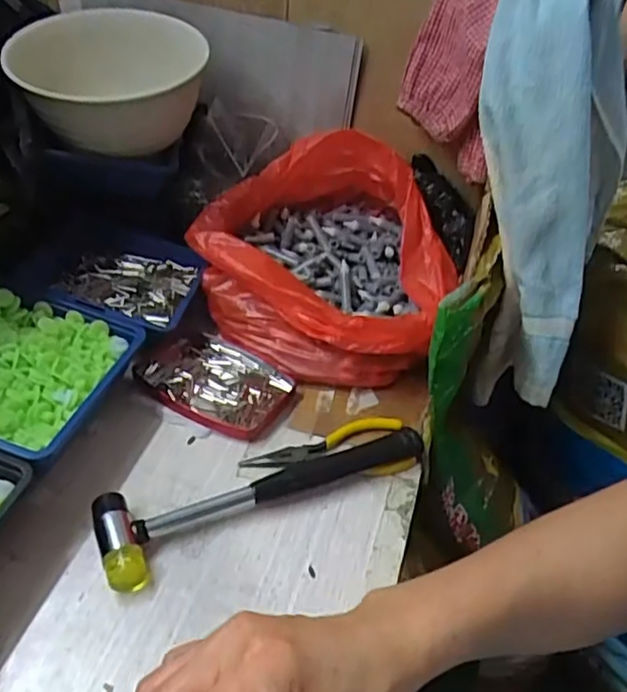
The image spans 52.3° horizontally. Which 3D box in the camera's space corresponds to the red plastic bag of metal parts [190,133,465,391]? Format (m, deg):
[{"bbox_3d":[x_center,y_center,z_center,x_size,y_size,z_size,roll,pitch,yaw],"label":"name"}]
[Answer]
[{"bbox_3d":[0.014,-0.087,0.580,0.231,0.132,0.220,11,39,5],"label":"red plastic bag of metal parts"}]

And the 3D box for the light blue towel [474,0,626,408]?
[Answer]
[{"bbox_3d":[0.181,-0.128,0.517,0.126,0.313,0.150,18,40,13],"label":"light blue towel"}]

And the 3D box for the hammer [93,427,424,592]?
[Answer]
[{"bbox_3d":[-0.032,0.097,0.447,0.231,0.025,0.059,-16,44,-25],"label":"hammer"}]

